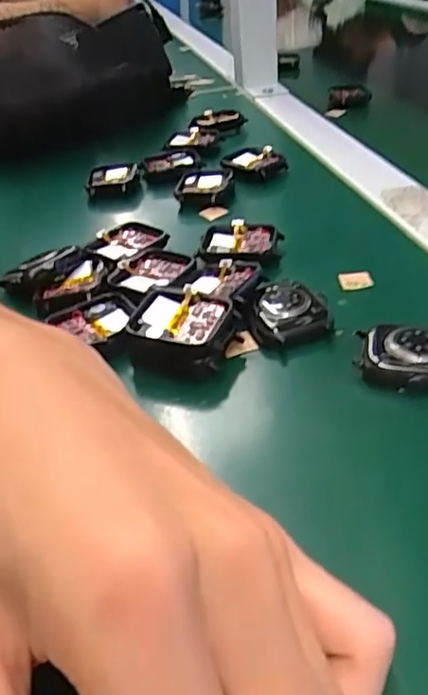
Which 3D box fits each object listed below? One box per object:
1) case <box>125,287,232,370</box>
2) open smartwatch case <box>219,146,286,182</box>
[{"bbox_3d":[-0.016,-0.009,0.262,0.044,0.013,0.040,4,37,13],"label":"case"},{"bbox_3d":[0.030,-0.138,0.436,0.036,0.009,0.044,-29,42,-28],"label":"open smartwatch case"}]

